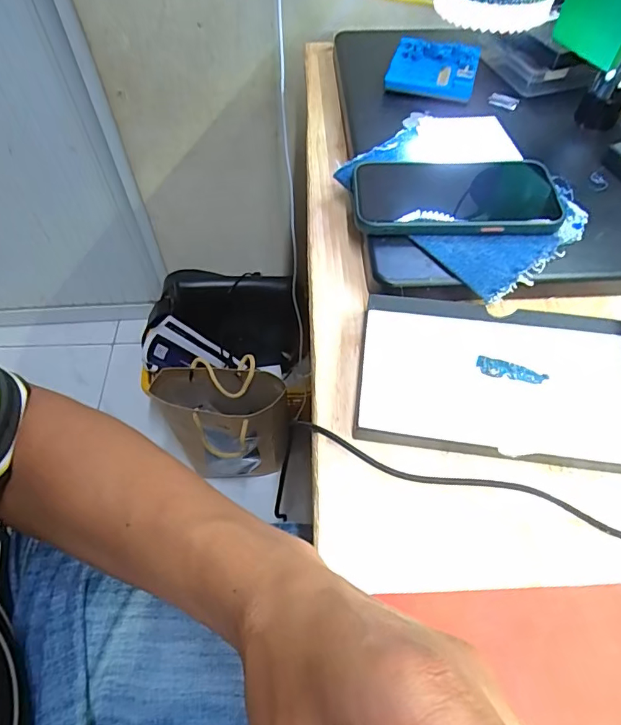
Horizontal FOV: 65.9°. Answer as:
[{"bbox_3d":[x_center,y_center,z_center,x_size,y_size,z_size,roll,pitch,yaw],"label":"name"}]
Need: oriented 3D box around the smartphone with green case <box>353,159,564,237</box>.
[{"bbox_3d":[0.107,-0.123,0.356,0.149,0.018,0.080,-3,54,-1],"label":"smartphone with green case"}]

